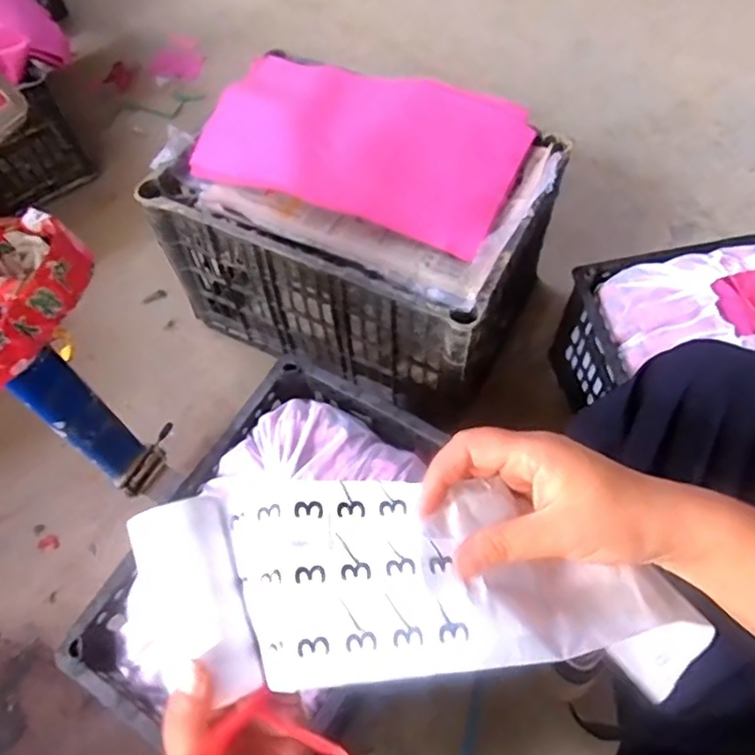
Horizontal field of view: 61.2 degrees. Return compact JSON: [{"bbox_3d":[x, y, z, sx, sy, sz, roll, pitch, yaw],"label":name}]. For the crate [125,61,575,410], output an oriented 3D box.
[{"bbox_3d":[-0.030,-0.213,0.917,0.480,0.298,0.322,21,65,13],"label":"crate"}]

